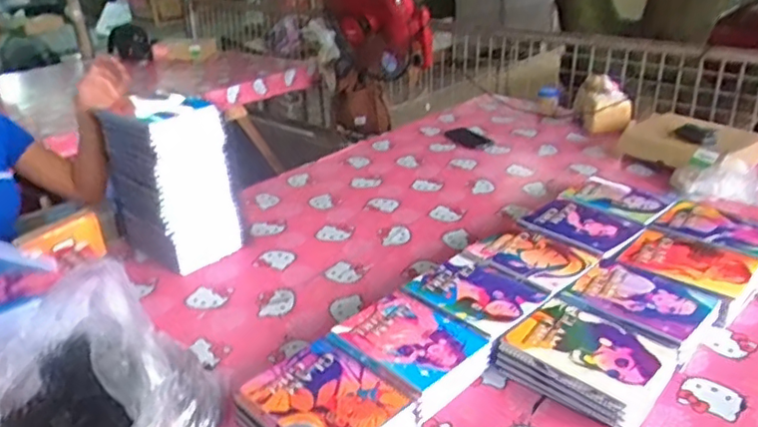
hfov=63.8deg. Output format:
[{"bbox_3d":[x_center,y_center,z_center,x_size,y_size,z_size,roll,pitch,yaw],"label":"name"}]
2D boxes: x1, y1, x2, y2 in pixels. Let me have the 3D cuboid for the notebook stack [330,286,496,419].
[{"bbox_3d":[0.051,0.207,0.921,0.166,0.053,0.220,-25,33,-37],"label":"notebook stack"}]

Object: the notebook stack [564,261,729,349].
[{"bbox_3d":[0.428,0.151,0.993,0.201,0.054,0.182,20,34,39],"label":"notebook stack"}]

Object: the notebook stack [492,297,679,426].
[{"bbox_3d":[0.301,0.212,0.882,0.211,0.052,0.176,20,34,40],"label":"notebook stack"}]

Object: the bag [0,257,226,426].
[{"bbox_3d":[-0.355,0.233,0.709,0.254,0.237,0.256,-3,26,1],"label":"bag"}]

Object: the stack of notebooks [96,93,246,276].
[{"bbox_3d":[-0.425,-0.069,1.246,0.181,0.305,0.248,-25,33,-37],"label":"stack of notebooks"}]

